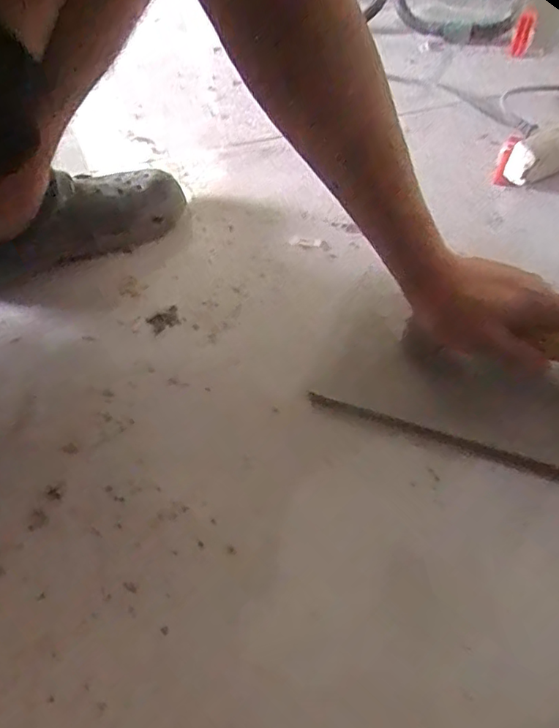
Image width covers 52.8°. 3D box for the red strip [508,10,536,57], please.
[{"bbox_3d":[0.344,-0.469,0.794,0.030,0.009,0.115,-4,54,43],"label":"red strip"}]

